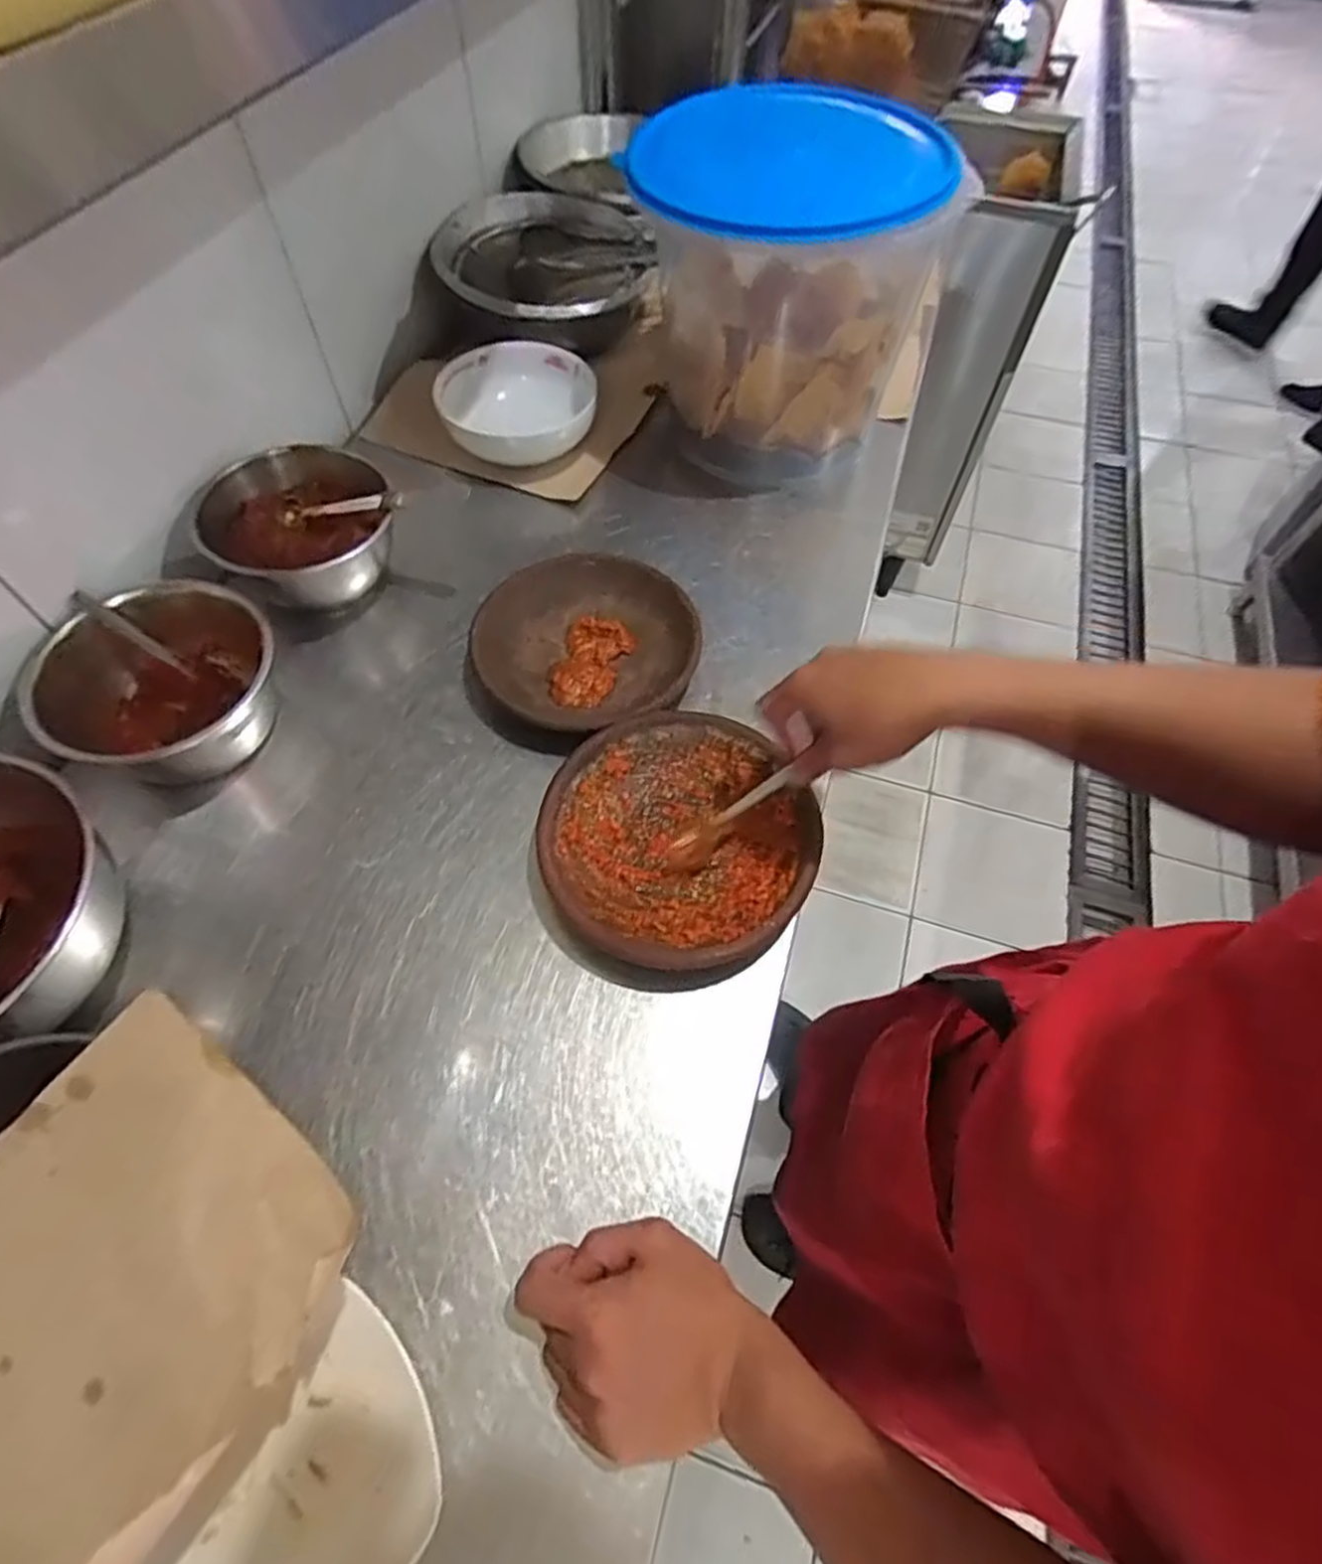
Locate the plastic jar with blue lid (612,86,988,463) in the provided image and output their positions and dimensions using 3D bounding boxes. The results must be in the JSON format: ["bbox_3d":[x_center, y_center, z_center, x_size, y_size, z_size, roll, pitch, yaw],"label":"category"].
[{"bbox_3d":[0.120,-0.477,0.719,0.255,0.236,0.249,0,59,-1],"label":"plastic jar with blue lid"}]

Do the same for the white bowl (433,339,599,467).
[{"bbox_3d":[-0.154,-0.405,0.798,0.164,0.061,0.162,-1,59,-2],"label":"white bowl"}]

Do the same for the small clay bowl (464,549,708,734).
[{"bbox_3d":[-0.065,-0.122,0.648,0.188,0.045,0.186,0,59,-1],"label":"small clay bowl"}]

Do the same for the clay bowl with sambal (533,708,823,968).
[{"bbox_3d":[0.013,0.043,0.550,0.195,0.044,0.195,0,59,-1],"label":"clay bowl with sambal"}]

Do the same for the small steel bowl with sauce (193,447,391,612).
[{"bbox_3d":[-0.326,-0.226,0.666,0.150,0.091,0.135,-36,66,-20],"label":"small steel bowl with sauce"}]

